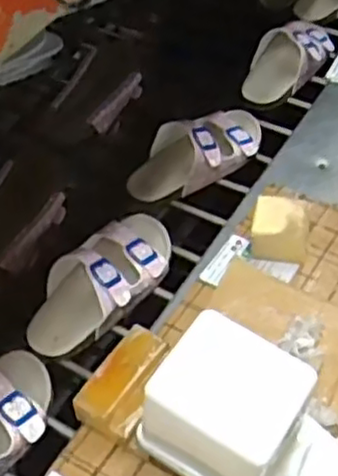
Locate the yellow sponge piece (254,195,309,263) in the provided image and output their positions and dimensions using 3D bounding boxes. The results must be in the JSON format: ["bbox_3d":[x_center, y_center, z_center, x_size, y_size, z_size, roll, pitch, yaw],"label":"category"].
[{"bbox_3d":[0.119,-0.006,0.750,0.059,0.061,0.056,5,48,9],"label":"yellow sponge piece"}]

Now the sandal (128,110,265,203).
[{"bbox_3d":[0.044,-0.122,0.911,0.214,0.061,0.092,-35,54,-25],"label":"sandal"}]

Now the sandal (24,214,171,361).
[{"bbox_3d":[-0.070,0.038,0.781,0.095,0.054,0.213,30,56,28],"label":"sandal"}]

